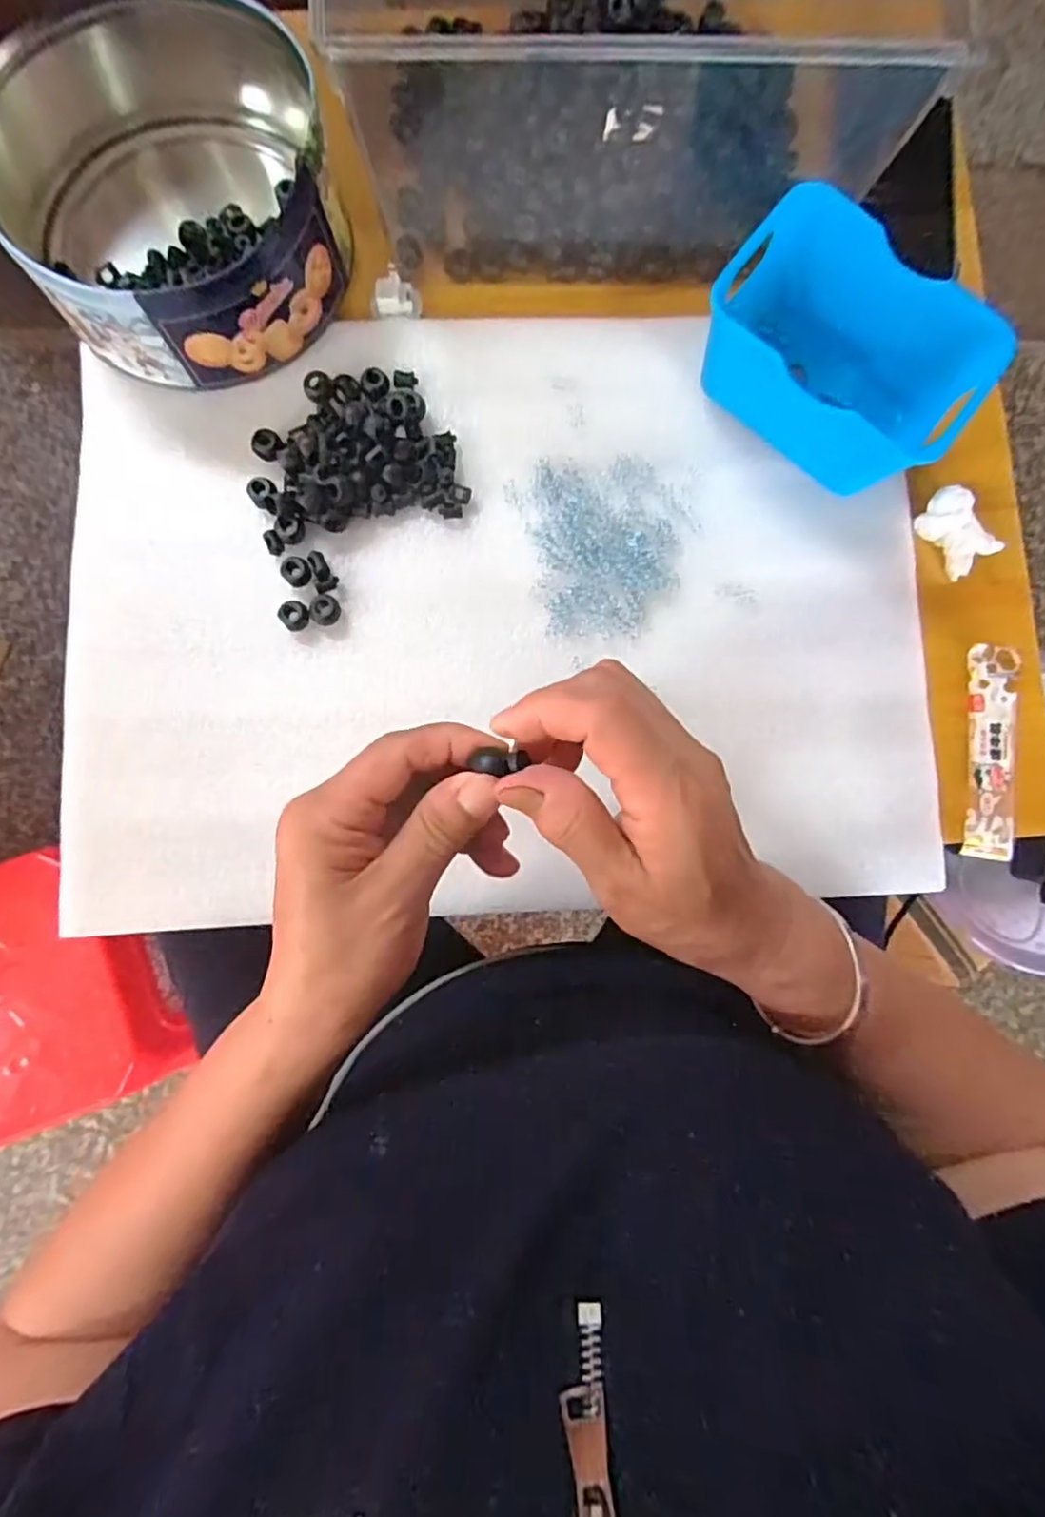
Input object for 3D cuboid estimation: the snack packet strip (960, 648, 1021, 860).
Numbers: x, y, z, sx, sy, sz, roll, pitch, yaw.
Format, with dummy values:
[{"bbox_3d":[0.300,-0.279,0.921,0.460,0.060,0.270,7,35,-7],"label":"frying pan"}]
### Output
[{"bbox_3d":[0.295,-0.005,0.400,0.028,0.010,0.133,4,85,-2],"label":"snack packet strip"}]

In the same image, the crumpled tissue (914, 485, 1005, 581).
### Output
[{"bbox_3d":[0.277,-0.145,0.408,0.033,0.015,0.051,-38,87,-5],"label":"crumpled tissue"}]

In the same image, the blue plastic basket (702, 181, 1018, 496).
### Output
[{"bbox_3d":[0.183,-0.233,0.372,0.154,0.063,0.108,44,85,2],"label":"blue plastic basket"}]

